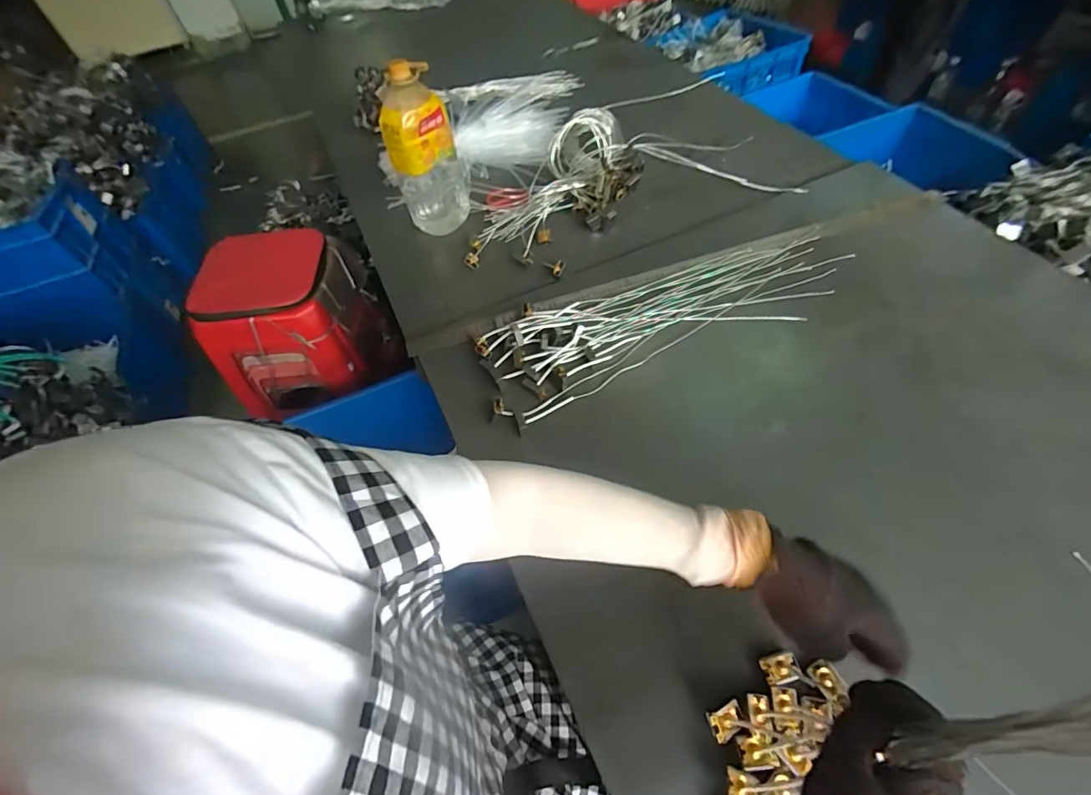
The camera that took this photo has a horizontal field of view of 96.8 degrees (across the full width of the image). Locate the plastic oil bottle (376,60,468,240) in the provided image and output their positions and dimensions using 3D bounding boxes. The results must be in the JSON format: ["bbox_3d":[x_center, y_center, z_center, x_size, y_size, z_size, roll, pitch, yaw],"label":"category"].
[{"bbox_3d":[-0.219,-0.444,0.881,0.118,0.272,0.104,-13,56,-2],"label":"plastic oil bottle"}]

